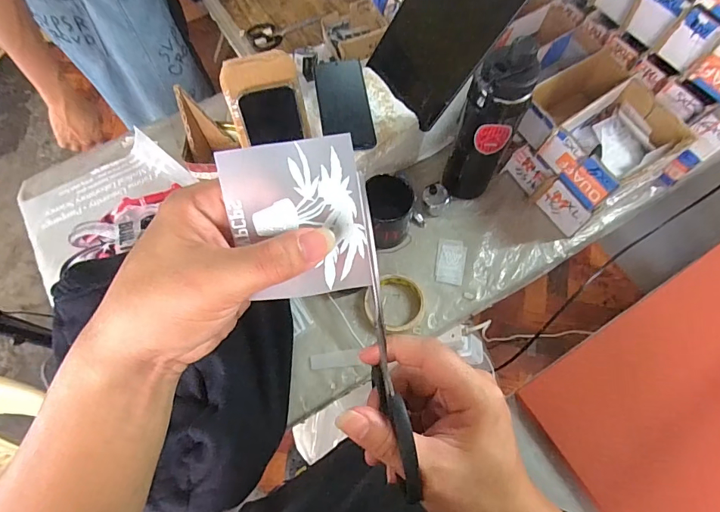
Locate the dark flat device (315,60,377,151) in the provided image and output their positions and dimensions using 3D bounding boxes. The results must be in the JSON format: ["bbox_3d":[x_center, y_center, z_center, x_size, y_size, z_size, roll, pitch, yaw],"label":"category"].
[{"bbox_3d":[-0.025,-0.240,0.669,0.077,0.010,0.168,-8,67,-3],"label":"dark flat device"}]

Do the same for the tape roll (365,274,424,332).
[{"bbox_3d":[0.053,0.073,0.651,0.090,0.020,0.089,0,66,0],"label":"tape roll"}]

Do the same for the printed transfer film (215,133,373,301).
[{"bbox_3d":[-0.031,-0.018,0.221,0.067,0.005,0.080,-11,105,-10],"label":"printed transfer film"}]

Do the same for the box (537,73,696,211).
[{"bbox_3d":[0.380,-0.171,0.635,0.171,0.081,0.128,-31,70,-13],"label":"box"}]

